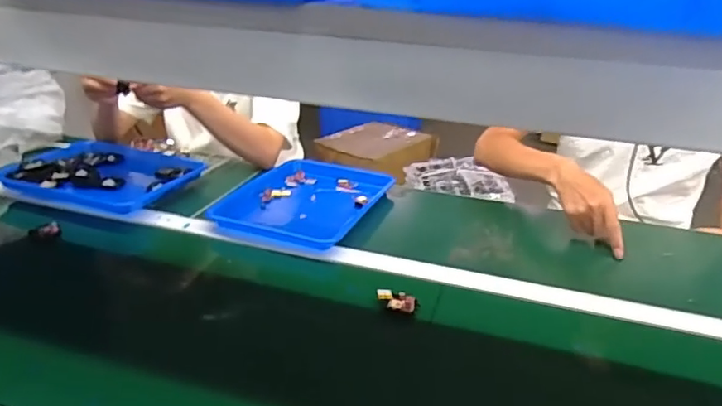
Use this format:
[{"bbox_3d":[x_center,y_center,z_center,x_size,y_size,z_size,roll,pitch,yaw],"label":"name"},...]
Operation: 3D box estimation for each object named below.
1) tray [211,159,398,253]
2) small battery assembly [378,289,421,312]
[{"bbox_3d":[-0.103,-0.007,1.004,0.257,0.029,0.312,12,27,22],"label":"tray"},{"bbox_3d":[0.051,0.134,0.750,0.058,0.017,0.026,8,26,13],"label":"small battery assembly"}]

